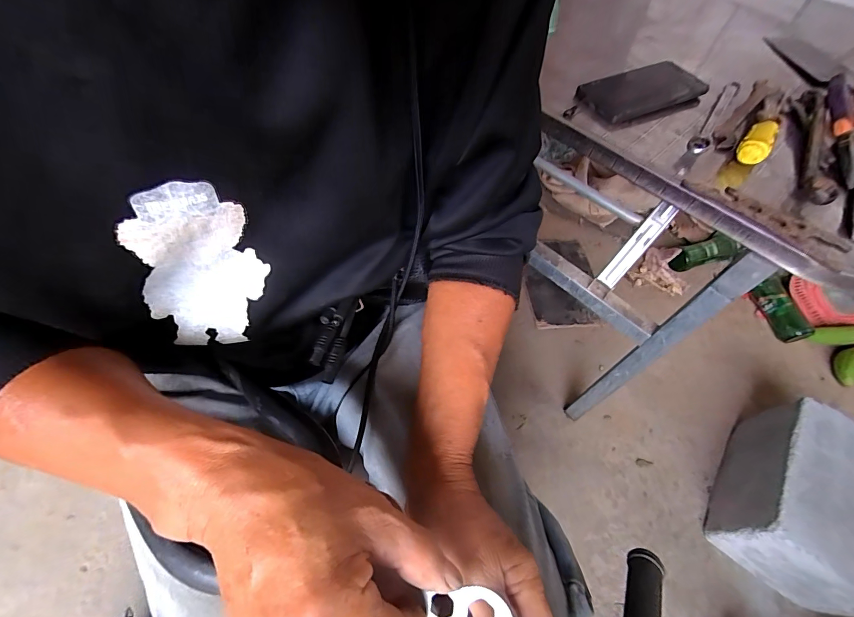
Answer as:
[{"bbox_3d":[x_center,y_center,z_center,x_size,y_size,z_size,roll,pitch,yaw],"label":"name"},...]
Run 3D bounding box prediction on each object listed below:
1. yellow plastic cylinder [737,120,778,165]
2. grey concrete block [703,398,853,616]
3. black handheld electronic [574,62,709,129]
[{"bbox_3d":[0.387,-0.190,0.441,0.029,0.032,0.057,19,59,38],"label":"yellow plastic cylinder"},{"bbox_3d":[0.695,0.350,0.697,0.168,0.225,0.313,33,61,15],"label":"grey concrete block"},{"bbox_3d":[0.288,-0.284,0.503,0.176,0.022,0.083,-20,62,-16],"label":"black handheld electronic"}]

